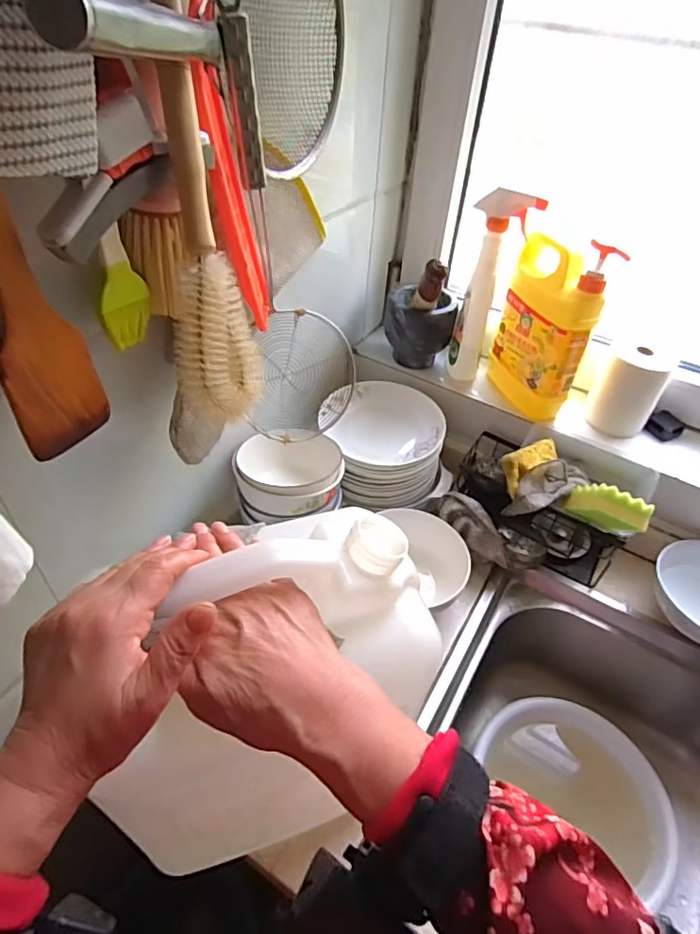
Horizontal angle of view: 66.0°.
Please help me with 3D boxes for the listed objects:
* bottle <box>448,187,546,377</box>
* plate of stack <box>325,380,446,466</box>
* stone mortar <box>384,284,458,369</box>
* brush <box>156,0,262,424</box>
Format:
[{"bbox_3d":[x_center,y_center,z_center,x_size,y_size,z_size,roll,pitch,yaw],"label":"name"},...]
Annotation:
[{"bbox_3d":[0.189,-0.240,0.745,0.078,0.253,0.051,24,46,19],"label":"bottle"},{"bbox_3d":[0.045,-0.063,0.775,0.163,0.035,0.157,3,43,-3],"label":"plate of stack"},{"bbox_3d":[0.105,-0.205,0.824,0.104,0.113,0.090,11,43,7],"label":"stone mortar"},{"bbox_3d":[-0.100,-0.146,0.371,0.060,0.233,0.047,-10,20,-15],"label":"brush"}]

